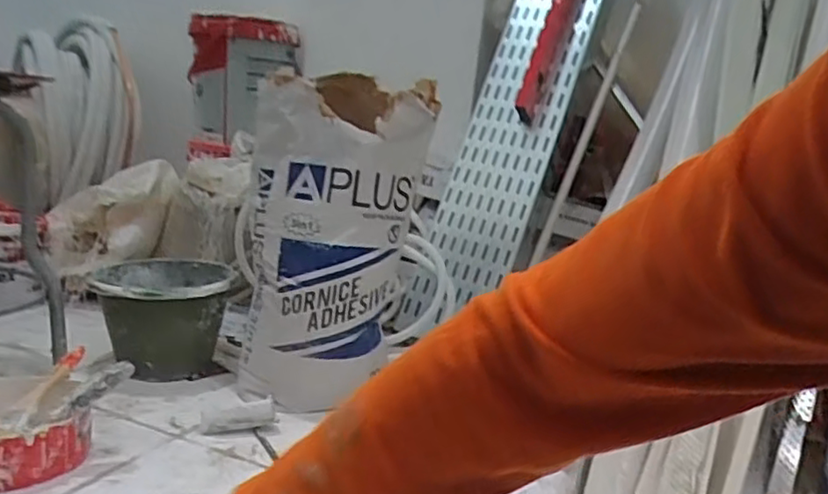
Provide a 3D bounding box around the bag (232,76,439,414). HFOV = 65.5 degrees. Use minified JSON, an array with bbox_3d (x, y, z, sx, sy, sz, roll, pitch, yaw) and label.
[{"bbox_3d":[-0.126,-0.014,1.047,0.266,0.506,0.200,5,11,-8],"label":"bag"}]

